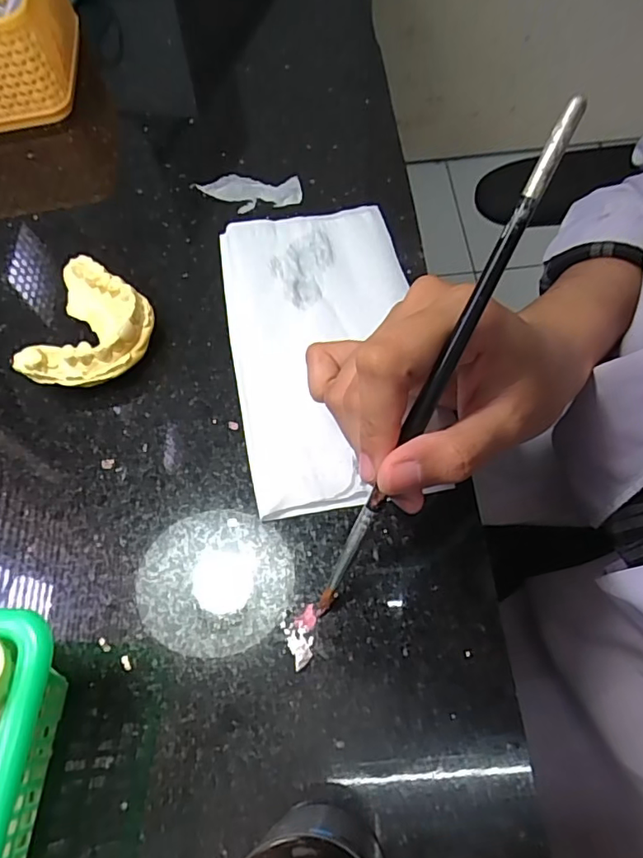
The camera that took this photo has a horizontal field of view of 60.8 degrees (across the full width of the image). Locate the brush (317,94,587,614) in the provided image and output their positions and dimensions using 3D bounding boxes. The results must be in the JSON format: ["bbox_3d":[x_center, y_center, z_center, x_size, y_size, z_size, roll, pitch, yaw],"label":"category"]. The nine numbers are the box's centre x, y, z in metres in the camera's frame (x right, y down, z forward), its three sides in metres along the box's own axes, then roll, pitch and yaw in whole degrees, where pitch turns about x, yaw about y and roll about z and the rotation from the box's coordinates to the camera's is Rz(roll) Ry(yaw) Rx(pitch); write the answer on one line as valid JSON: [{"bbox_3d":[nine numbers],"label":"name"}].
[{"bbox_3d":[0.036,-0.011,0.184,0.006,0.004,0.187,31,111,18],"label":"brush"}]

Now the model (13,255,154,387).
[{"bbox_3d":[-0.113,-0.048,0.275,0.052,0.028,0.065,11,64,9],"label":"model"}]

